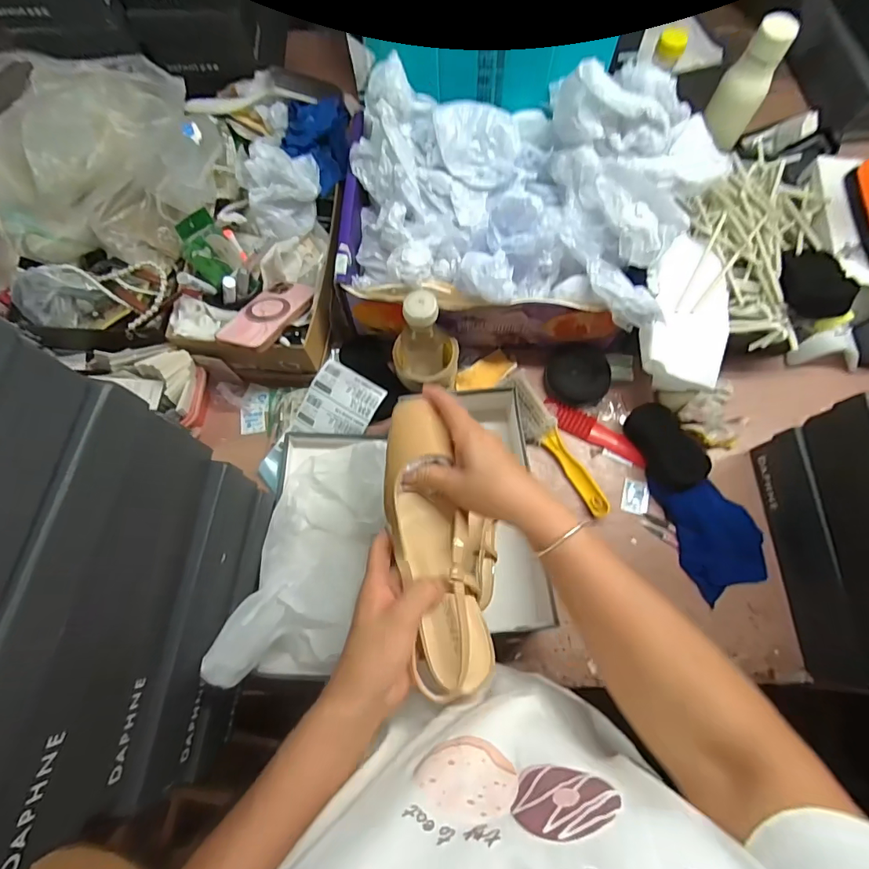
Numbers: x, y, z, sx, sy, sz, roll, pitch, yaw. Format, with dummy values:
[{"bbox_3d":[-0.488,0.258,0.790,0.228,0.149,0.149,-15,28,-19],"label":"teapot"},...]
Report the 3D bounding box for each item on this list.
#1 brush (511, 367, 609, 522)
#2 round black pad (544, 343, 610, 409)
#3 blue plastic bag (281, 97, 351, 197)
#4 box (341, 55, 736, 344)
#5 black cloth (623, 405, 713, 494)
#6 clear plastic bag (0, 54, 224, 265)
[{"bbox_3d":[0.166,0.013,0.640,0.057,0.043,0.227,-25,74,-8],"label":"brush"},{"bbox_3d":[0.207,-0.087,0.663,0.090,0.015,0.089,4,106,16],"label":"round black pad"},{"bbox_3d":[-0.176,-0.423,0.671,0.091,0.058,0.128,2,72,0],"label":"blue plastic bag"},{"bbox_3d":[0.113,-0.284,0.609,0.456,0.200,0.304,1,72,0],"label":"box"},{"bbox_3d":[0.318,0.018,0.635,0.059,0.051,0.127,-22,74,-7],"label":"black cloth"},{"bbox_3d":[-0.447,-0.371,0.602,0.323,0.123,0.243,-1,72,-1],"label":"clear plastic bag"}]

